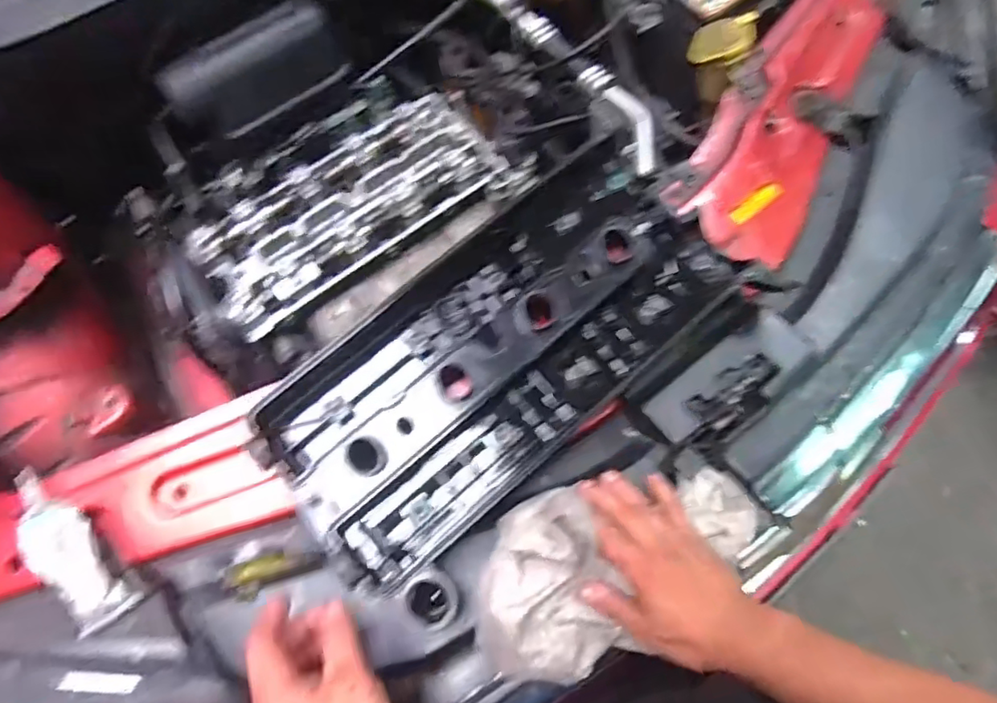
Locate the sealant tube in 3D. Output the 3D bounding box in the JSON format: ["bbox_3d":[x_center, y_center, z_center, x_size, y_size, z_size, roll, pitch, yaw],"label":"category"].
[{"bbox_3d":[-0.357,0.159,0.480,0.044,0.032,0.145,-41,74,-11],"label":"sealant tube"}]

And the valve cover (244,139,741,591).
[{"bbox_3d":[0.009,-0.009,0.524,0.431,0.058,0.191,-41,74,-11],"label":"valve cover"}]

